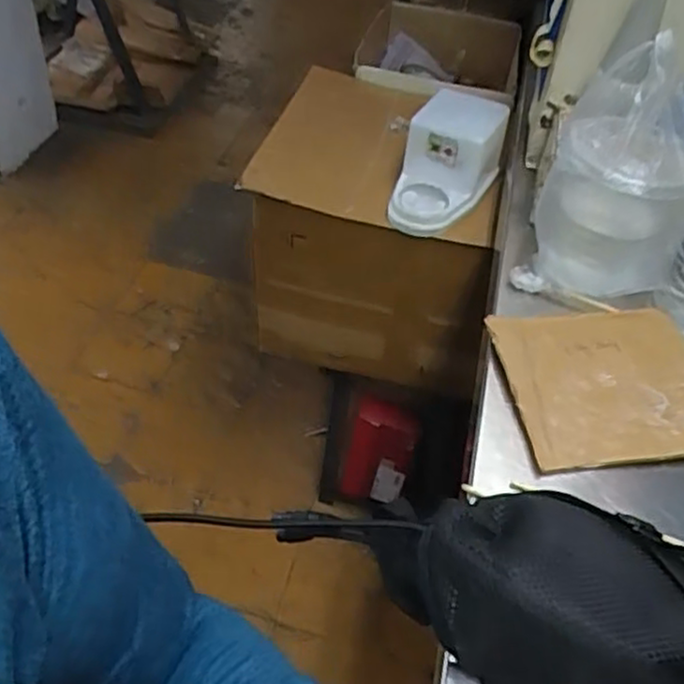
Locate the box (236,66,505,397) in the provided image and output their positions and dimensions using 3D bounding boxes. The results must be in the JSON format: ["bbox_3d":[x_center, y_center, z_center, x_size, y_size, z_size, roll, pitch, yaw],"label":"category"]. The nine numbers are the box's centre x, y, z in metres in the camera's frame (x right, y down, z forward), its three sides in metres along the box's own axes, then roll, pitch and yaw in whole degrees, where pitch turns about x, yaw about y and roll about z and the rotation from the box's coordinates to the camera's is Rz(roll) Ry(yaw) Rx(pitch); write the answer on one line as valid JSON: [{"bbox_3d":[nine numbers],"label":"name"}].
[{"bbox_3d":[0.058,-0.150,1.069,0.320,0.323,0.289,14,44,6],"label":"box"}]

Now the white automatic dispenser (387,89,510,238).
[{"bbox_3d":[0.129,-0.226,0.888,0.102,0.114,0.169,22,45,14],"label":"white automatic dispenser"}]

